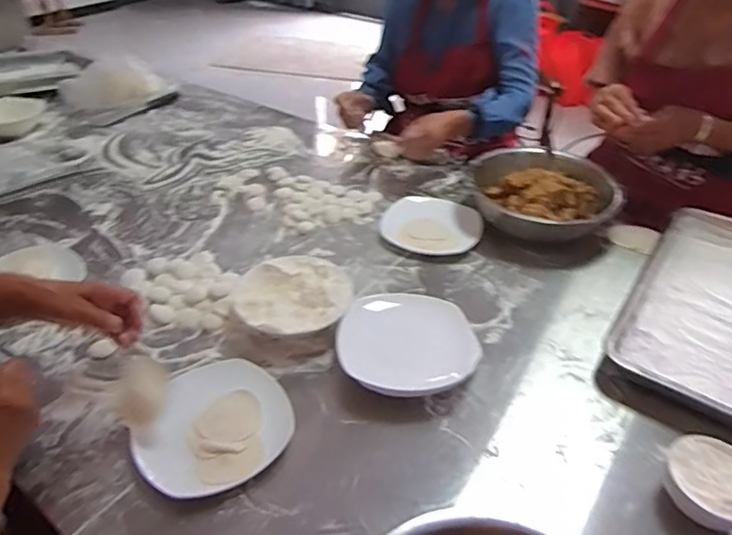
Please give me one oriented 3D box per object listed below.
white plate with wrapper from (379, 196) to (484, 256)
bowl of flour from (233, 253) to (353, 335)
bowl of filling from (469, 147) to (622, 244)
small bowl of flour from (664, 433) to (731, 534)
[{"bbox_3d":[0.118,-0.077,0.992,0.176,0.032,0.136,12,41,15],"label":"white plate with wrapper"},{"bbox_3d":[-0.104,0.050,0.807,0.163,0.056,0.155,0,39,0],"label":"bowl of flour"},{"bbox_3d":[0.323,-0.135,1.019,0.230,0.078,0.245,0,39,0],"label":"bowl of filling"},{"bbox_3d":[0.369,0.234,0.587,0.091,0.058,0.091,0,39,0],"label":"small bowl of flour"}]

